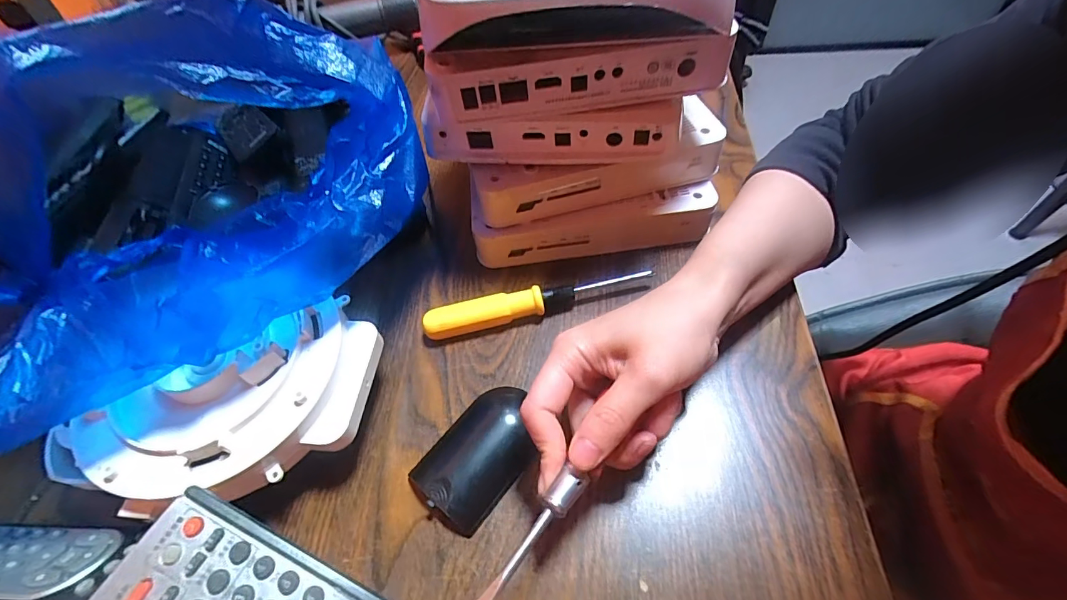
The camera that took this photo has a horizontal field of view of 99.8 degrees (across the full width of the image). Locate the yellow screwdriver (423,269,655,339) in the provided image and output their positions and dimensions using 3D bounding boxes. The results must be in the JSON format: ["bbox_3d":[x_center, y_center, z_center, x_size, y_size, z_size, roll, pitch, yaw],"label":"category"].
[{"bbox_3d":[0.004,0.003,0.310,0.155,0.021,0.018,-11,53,-3],"label":"yellow screwdriver"}]

